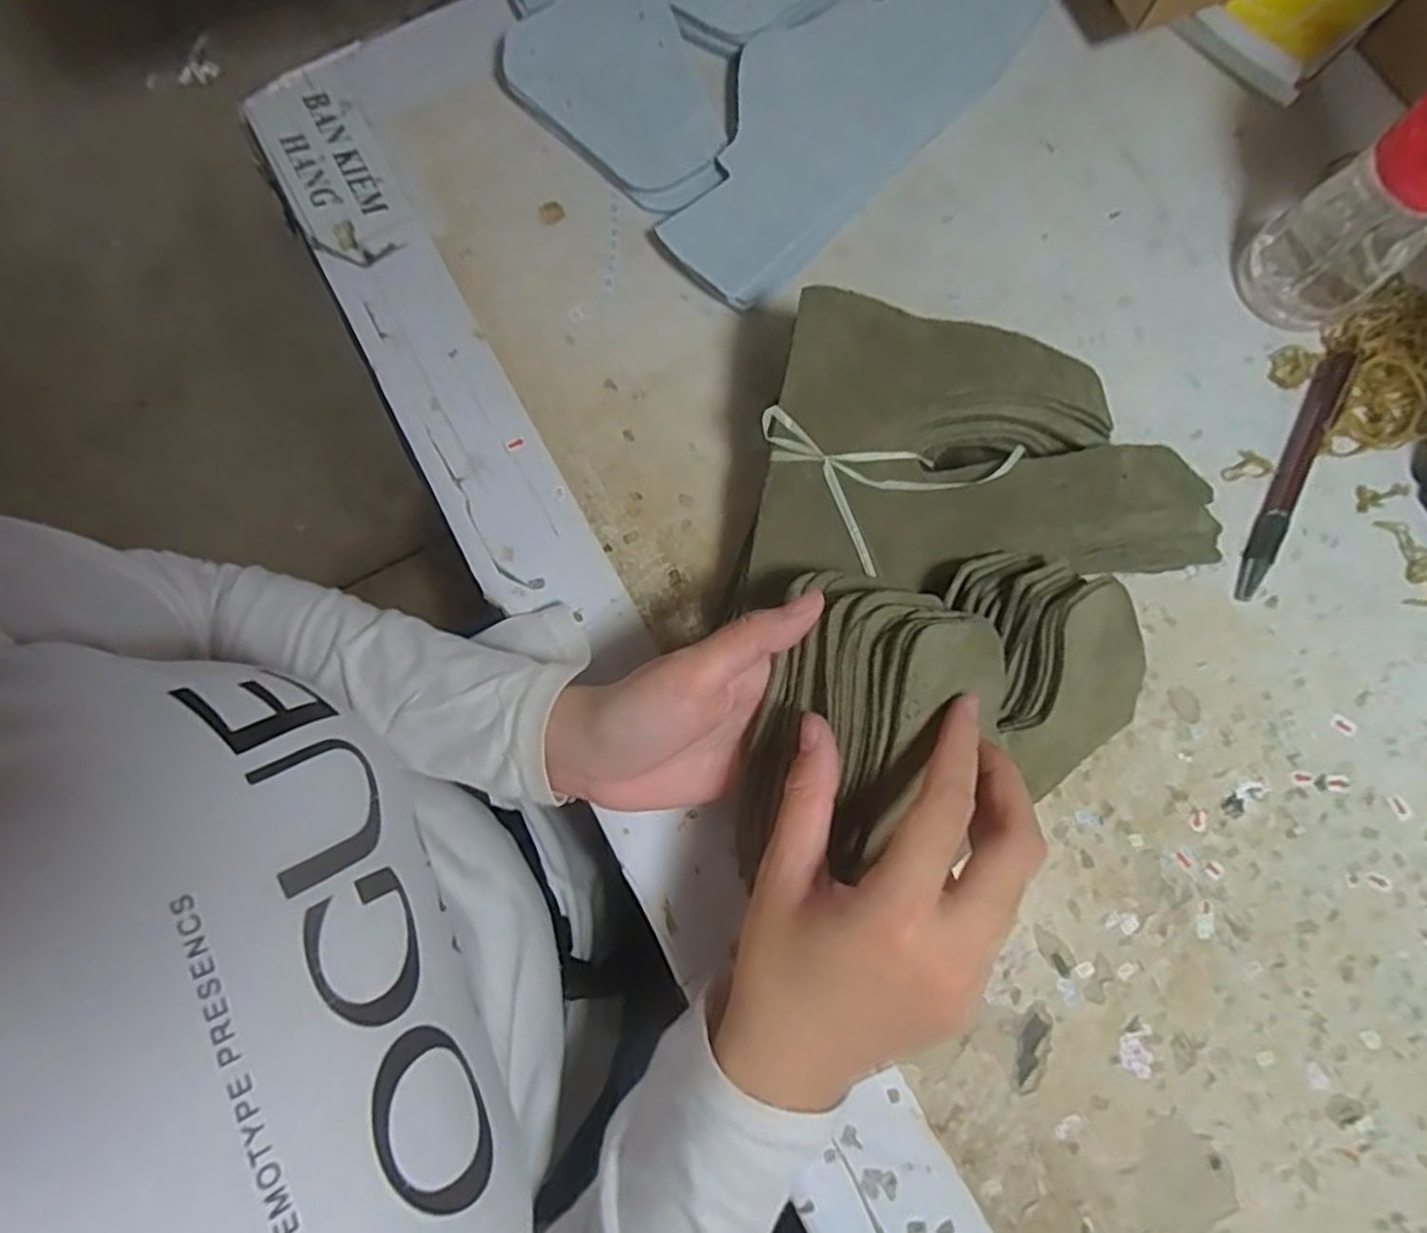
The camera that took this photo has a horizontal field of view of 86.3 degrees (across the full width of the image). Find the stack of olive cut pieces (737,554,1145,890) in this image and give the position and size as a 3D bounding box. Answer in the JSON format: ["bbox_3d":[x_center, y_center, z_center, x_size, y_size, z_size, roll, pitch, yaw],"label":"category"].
[{"bbox_3d":[0.086,0.032,0.287,0.163,0.060,0.098,-11,79,-3],"label":"stack of olive cut pieces"}]

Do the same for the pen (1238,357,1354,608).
[{"bbox_3d":[0.280,-0.070,0.367,0.014,0.008,0.139,28,79,5],"label":"pen"}]

